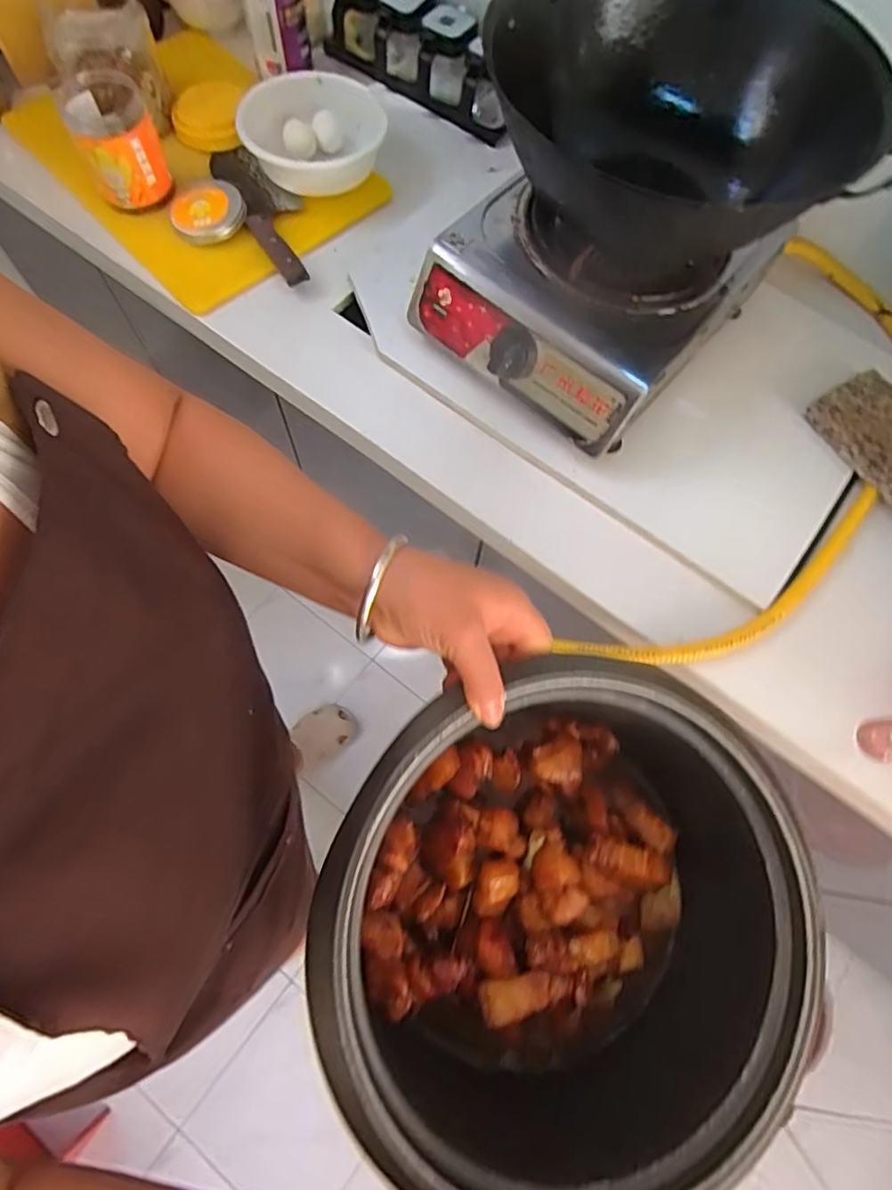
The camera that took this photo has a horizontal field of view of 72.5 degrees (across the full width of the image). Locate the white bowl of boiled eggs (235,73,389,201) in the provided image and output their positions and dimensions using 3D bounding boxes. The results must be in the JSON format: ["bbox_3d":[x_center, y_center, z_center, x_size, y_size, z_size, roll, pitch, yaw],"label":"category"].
[{"bbox_3d":[-0.170,-0.613,0.806,0.179,0.057,0.156,8,70,1],"label":"white bowl of boiled eggs"}]

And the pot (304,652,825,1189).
[{"bbox_3d":[0.076,0.204,0.386,0.286,0.165,0.269,1,70,-2],"label":"pot"}]

